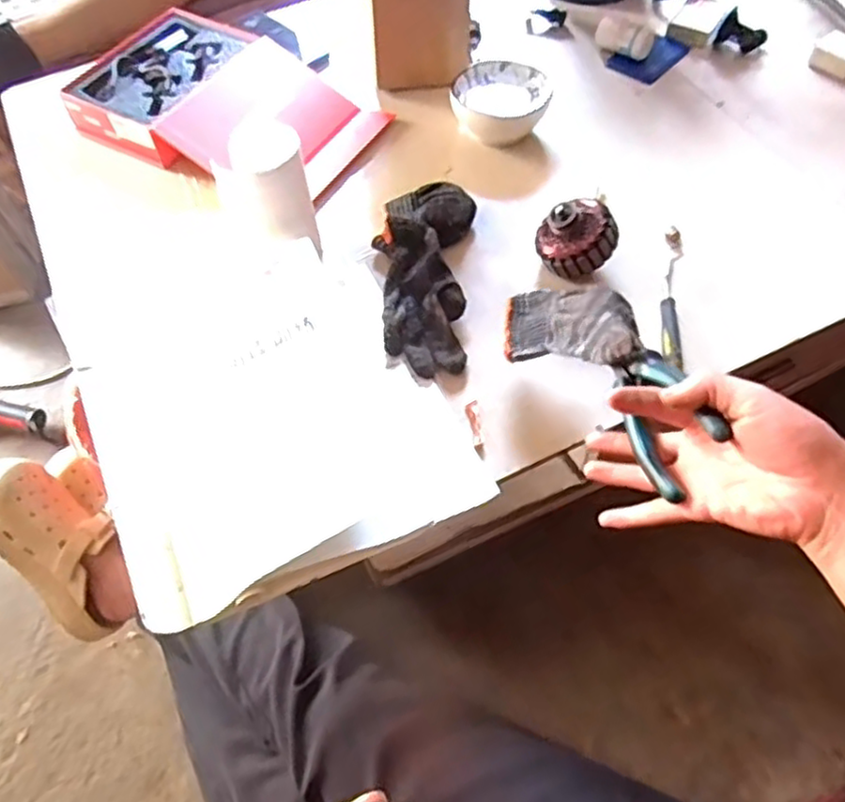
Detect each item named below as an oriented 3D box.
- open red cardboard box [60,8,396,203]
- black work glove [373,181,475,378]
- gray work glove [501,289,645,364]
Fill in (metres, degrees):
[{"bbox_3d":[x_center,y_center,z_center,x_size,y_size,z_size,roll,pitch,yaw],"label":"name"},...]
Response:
[{"bbox_3d":[-0.227,-0.342,0.812,0.324,0.063,0.205,24,62,15],"label":"open red cardboard box"},{"bbox_3d":[-0.001,-0.130,0.686,0.096,0.039,0.227,2,59,4],"label":"black work glove"},{"bbox_3d":[0.129,-0.059,0.556,0.078,0.036,0.159,-32,28,-19],"label":"gray work glove"}]

